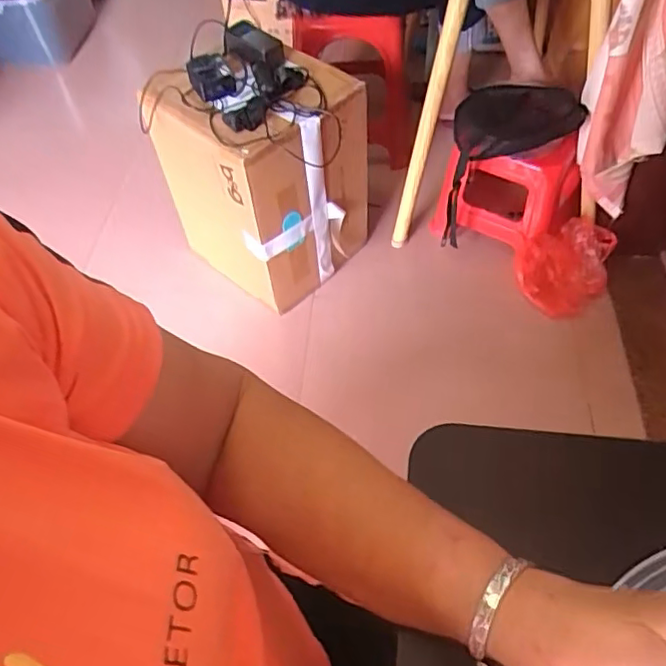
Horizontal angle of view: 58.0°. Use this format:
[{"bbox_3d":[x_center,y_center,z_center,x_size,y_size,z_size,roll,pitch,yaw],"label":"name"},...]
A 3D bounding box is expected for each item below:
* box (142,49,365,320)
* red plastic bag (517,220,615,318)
[{"bbox_3d":[-0.137,-0.356,1.326,0.366,0.418,0.362,35,63,26],"label":"box"},{"bbox_3d":[0.524,-0.150,1.372,0.194,0.111,0.209,27,59,22],"label":"red plastic bag"}]

